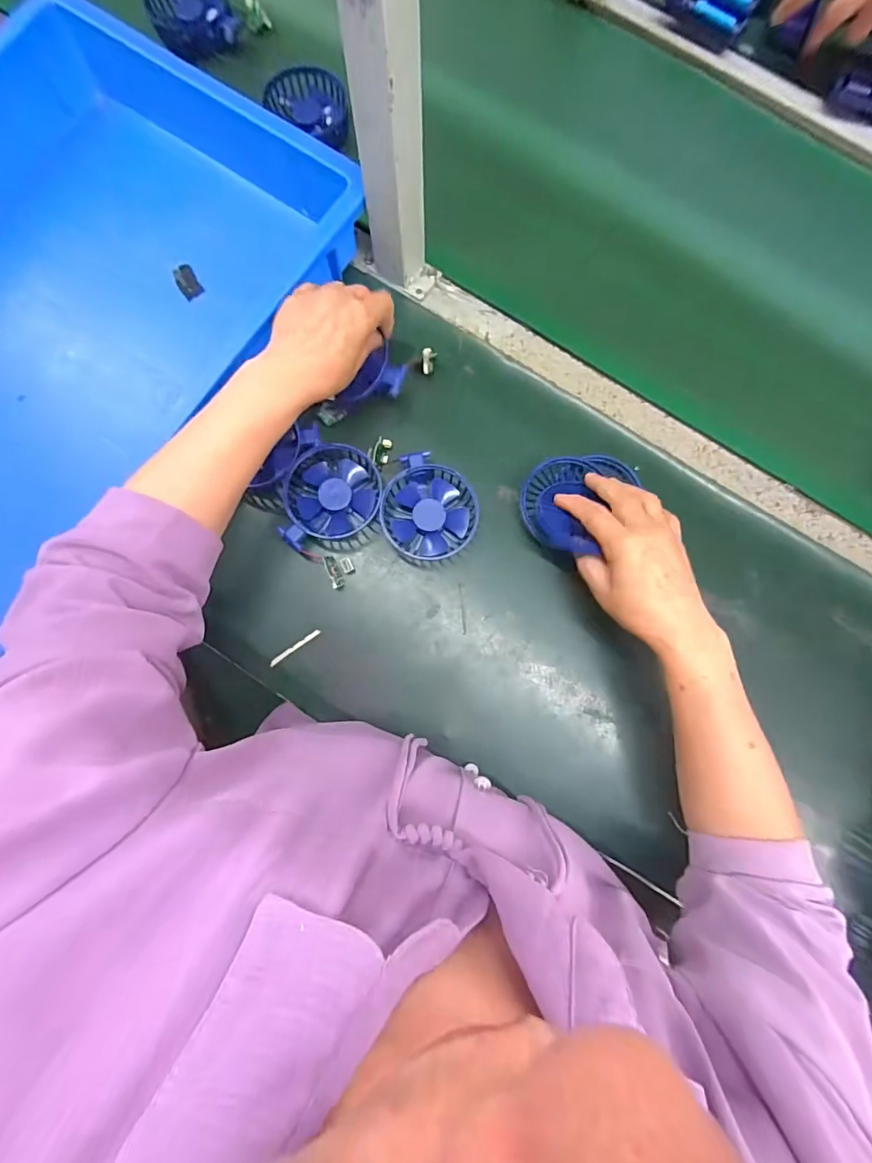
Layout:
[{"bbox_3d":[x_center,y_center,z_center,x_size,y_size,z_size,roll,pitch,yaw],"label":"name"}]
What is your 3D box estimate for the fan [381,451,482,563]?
[{"bbox_3d":[-0.007,-0.064,0.454,0.089,0.032,0.091,0,80,-2],"label":"fan"}]

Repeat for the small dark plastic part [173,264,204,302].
[{"bbox_3d":[-0.250,-0.301,0.480,0.021,0.006,0.040,-29,83,-6],"label":"small dark plastic part"}]

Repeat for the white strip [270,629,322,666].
[{"bbox_3d":[-0.132,0.062,0.447,0.053,0.004,0.006,-35,83,-7],"label":"white strip"}]

